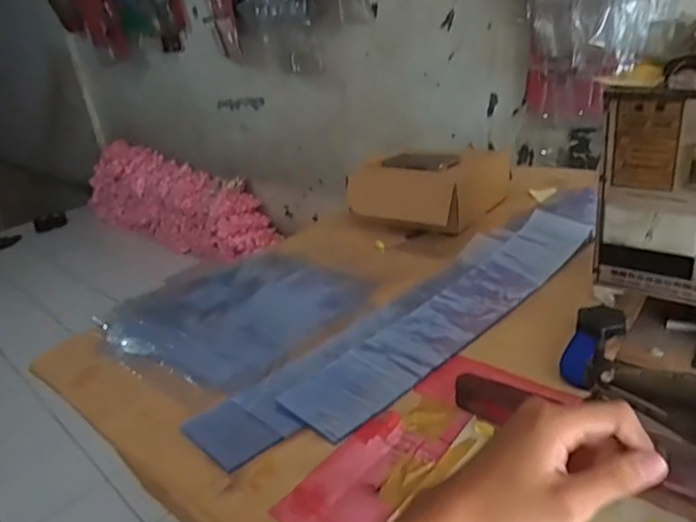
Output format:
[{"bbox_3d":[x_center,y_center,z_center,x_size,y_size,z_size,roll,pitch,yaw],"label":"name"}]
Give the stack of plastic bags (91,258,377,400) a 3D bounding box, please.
[{"bbox_3d":[-0.164,0.074,0.847,0.323,0.035,0.365,12,28,29],"label":"stack of plastic bags"}]

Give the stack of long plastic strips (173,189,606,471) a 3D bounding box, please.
[{"bbox_3d":[0.157,0.045,0.782,0.819,0.046,0.154,-28,32,-36],"label":"stack of long plastic strips"}]

